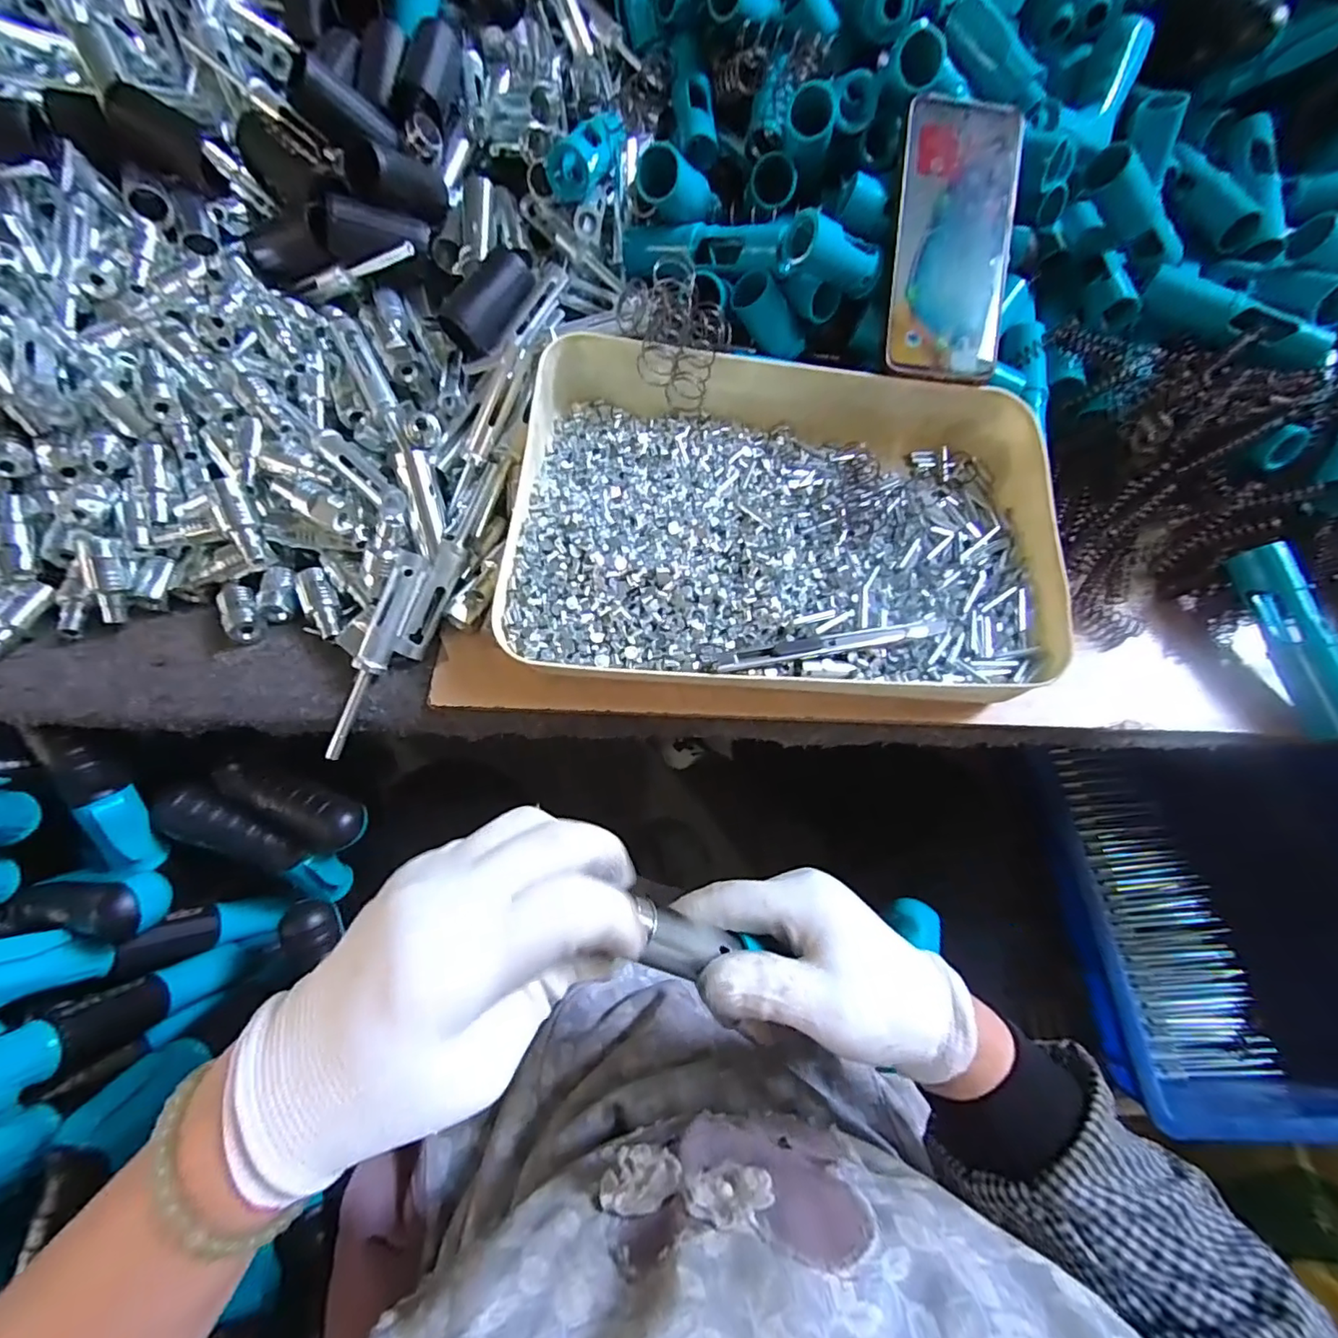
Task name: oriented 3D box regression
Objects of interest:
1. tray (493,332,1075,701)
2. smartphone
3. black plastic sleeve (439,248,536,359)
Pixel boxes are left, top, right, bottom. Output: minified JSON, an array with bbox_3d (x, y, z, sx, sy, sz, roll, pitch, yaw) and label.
[{"bbox_3d":[0.072,-0.097,0.357,0.327,0.052,0.232,4,65,0],"label":"tray"},{"bbox_3d":[0.185,-0.271,0.367,0.081,0.016,0.163,2,96,-7],"label":"smartphone"},{"bbox_3d":[-0.119,-0.239,0.375,0.065,0.033,0.030,-52,39,-5],"label":"black plastic sleeve"}]

